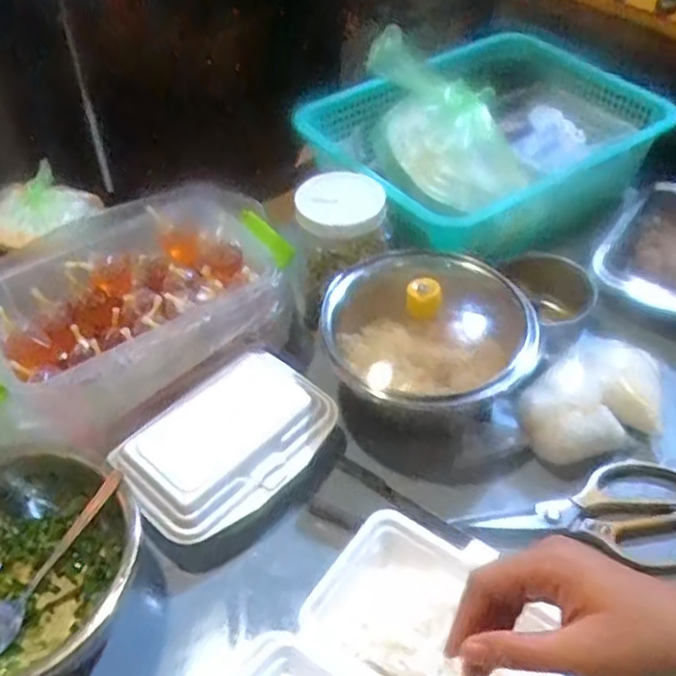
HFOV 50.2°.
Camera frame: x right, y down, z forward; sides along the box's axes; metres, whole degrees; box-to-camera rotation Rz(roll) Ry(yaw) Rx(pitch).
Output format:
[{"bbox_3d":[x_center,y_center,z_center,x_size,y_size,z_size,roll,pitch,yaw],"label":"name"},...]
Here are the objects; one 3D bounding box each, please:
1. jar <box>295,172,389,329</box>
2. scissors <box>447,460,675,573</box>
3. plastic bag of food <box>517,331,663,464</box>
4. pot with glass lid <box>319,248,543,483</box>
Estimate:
[{"bbox_3d":[0.001,-0.097,0.759,0.098,0.140,0.098,-3,46,-2],"label":"jar"},{"bbox_3d":[0.209,0.142,0.619,0.205,0.010,0.096,6,46,7],"label":"scissors"},{"bbox_3d":[0.240,0.052,0.670,0.117,0.047,0.153,21,50,21],"label":"plastic bag of food"},{"bbox_3d":[0.088,0.011,0.666,0.188,0.121,0.192,-1,46,1],"label":"pot with glass lid"}]

